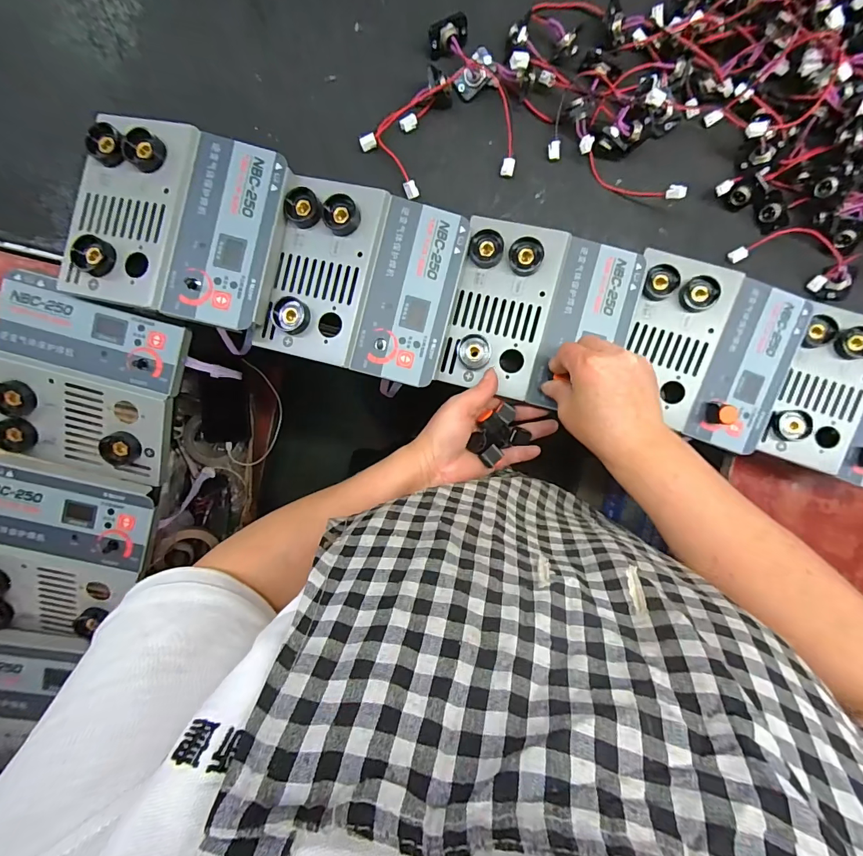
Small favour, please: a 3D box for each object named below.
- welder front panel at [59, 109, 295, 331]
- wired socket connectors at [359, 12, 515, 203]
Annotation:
[{"bbox_3d":[-0.213,-0.172,0.358,0.170,0.045,0.156,14,93,-5],"label":"welder front panel"},{"bbox_3d":[0.001,-0.282,0.376,0.132,0.027,0.132,0,94,-4],"label":"wired socket connectors"}]

